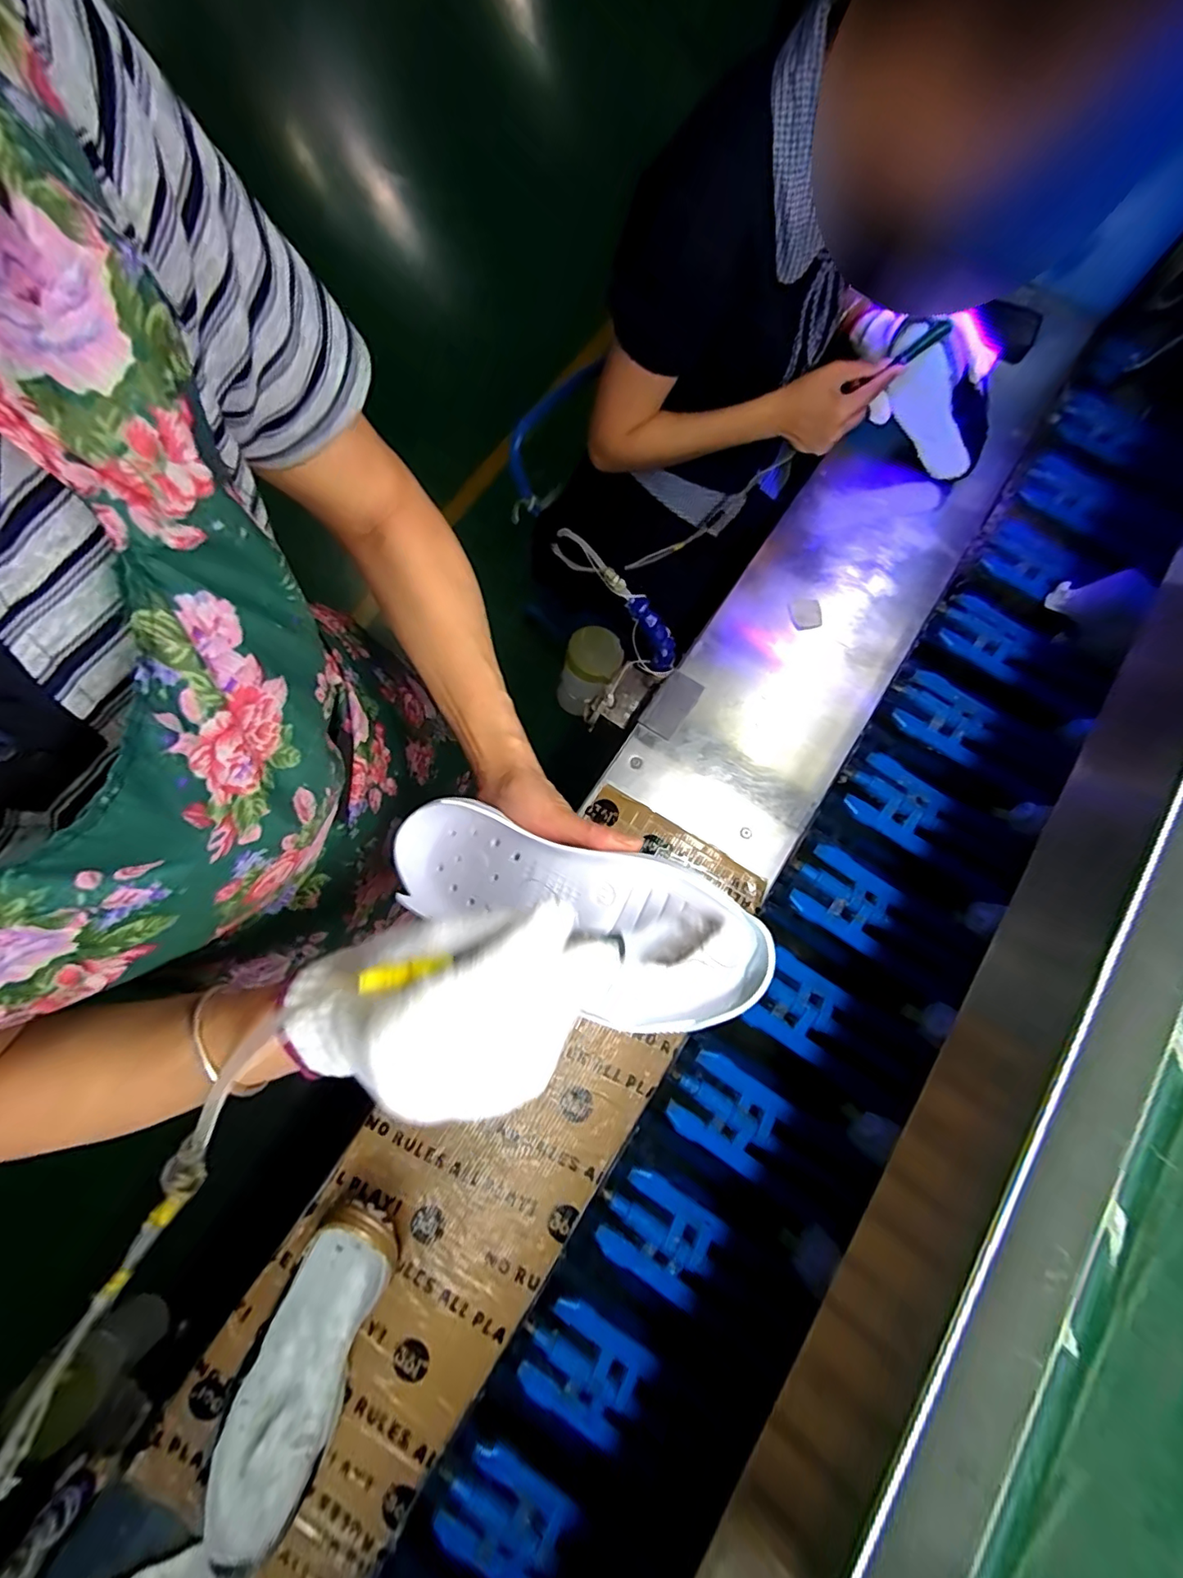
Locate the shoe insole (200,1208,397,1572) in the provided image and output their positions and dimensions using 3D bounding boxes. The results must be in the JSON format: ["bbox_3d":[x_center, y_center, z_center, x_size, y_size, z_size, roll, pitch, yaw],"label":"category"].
[{"bbox_3d":[-0.261,0.517,0.506,0.092,0.070,0.265,19,75,5],"label":"shoe insole"}]

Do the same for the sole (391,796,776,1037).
[{"bbox_3d":[-0.021,0.069,0.321,0.235,0.030,0.083,17,73,28],"label":"sole"}]

